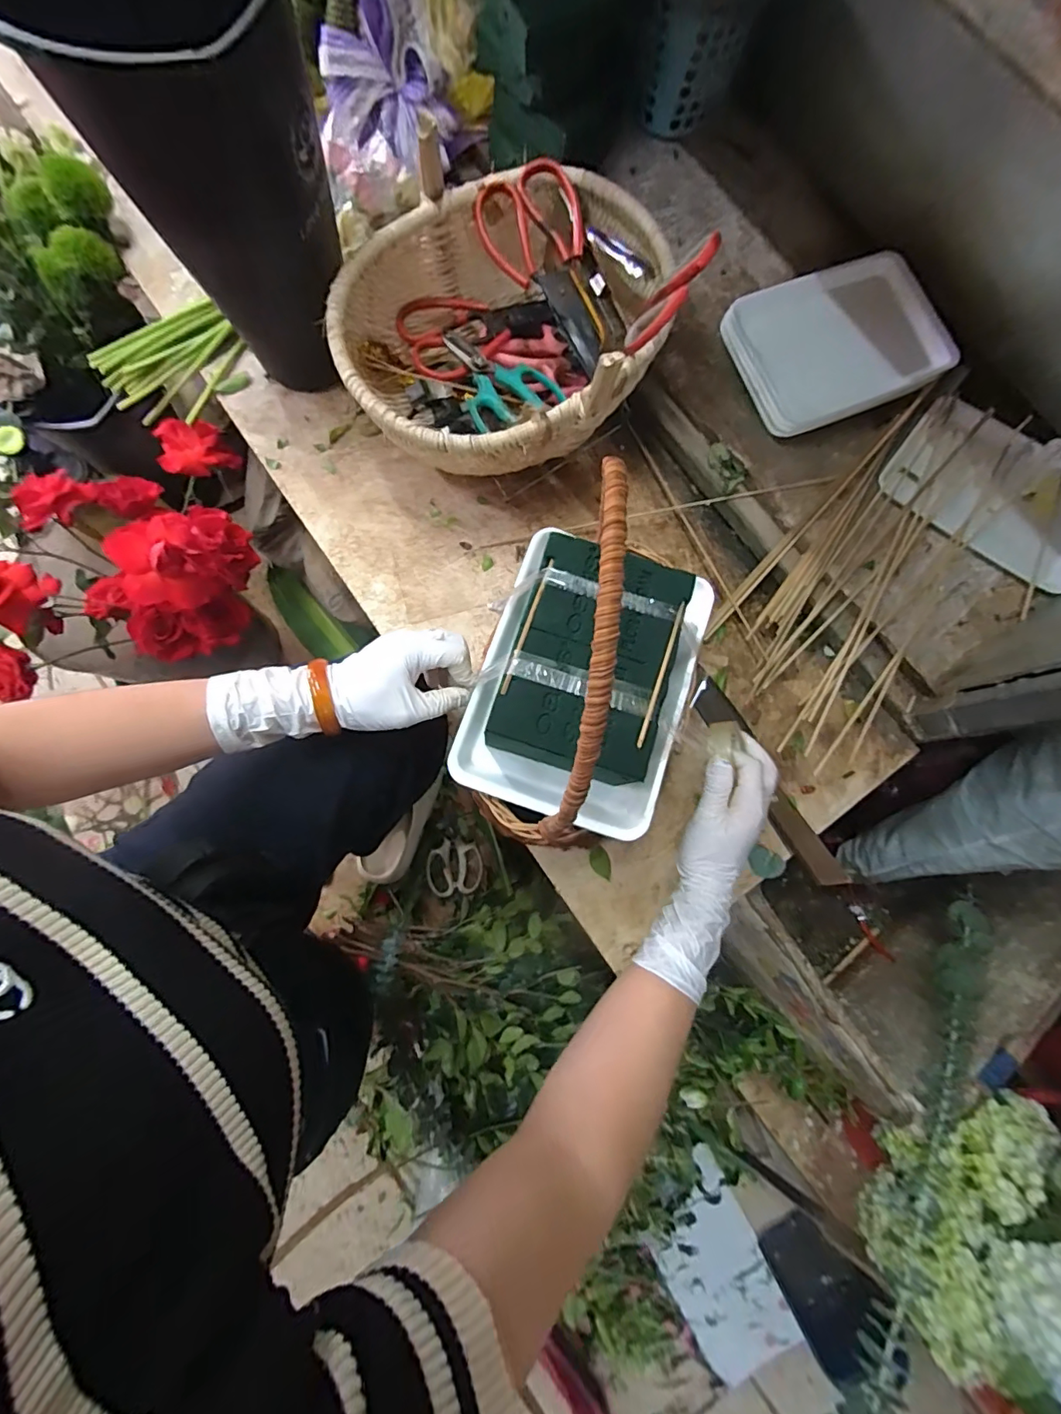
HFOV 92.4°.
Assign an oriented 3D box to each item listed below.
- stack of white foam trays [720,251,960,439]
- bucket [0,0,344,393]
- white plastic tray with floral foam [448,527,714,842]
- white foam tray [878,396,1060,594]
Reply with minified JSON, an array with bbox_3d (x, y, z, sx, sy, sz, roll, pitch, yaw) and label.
[{"bbox_3d":[0.357,-0.418,0.580,0.246,0.036,0.169,-22,80,-5],"label":"stack of white foam trays"},{"bbox_3d":[-0.265,-0.459,0.469,0.185,0.291,0.188,0,79,-1],"label":"bucket"},{"bbox_3d":[0.043,-0.023,0.381,0.159,0.085,0.216,19,79,3],"label":"white plastic tray with floral foam"},{"bbox_3d":[0.521,-0.242,0.564,0.225,0.013,0.152,34,81,5],"label":"white foam tray"}]

